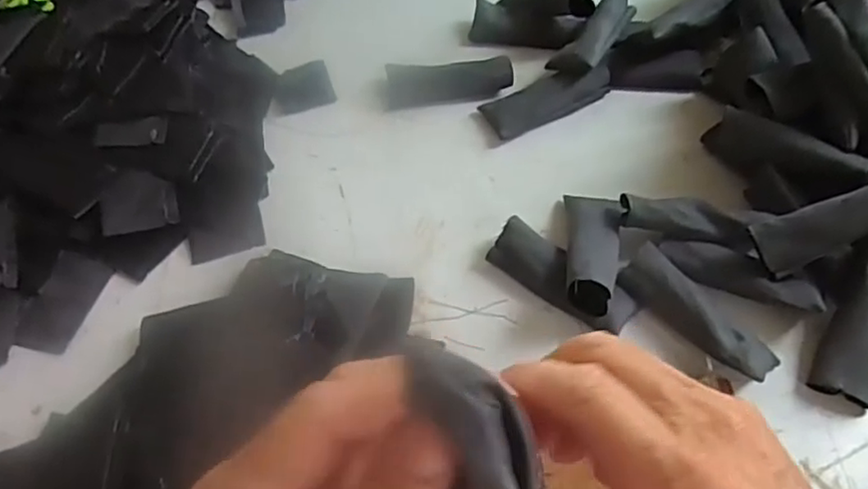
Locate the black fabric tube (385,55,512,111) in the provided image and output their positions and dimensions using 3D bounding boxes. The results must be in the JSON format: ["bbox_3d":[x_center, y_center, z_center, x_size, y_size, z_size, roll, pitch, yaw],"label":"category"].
[{"bbox_3d":[0.013,-0.141,0.555,0.106,0.021,0.037,-4,56,3],"label":"black fabric tube"}]

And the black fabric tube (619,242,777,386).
[{"bbox_3d":[0.165,0.044,0.409,0.032,0.023,0.102,-37,61,-18],"label":"black fabric tube"}]

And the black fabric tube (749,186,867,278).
[{"bbox_3d":[0.249,-0.019,0.400,0.101,0.034,0.036,-26,56,10],"label":"black fabric tube"}]

